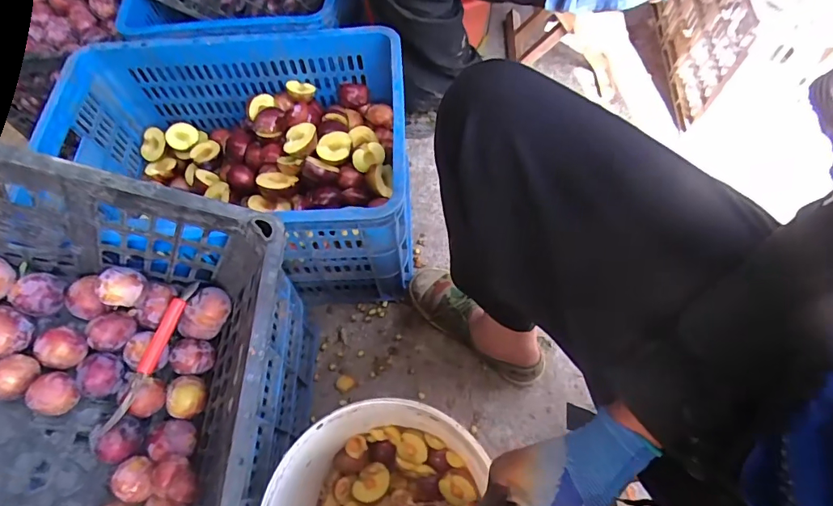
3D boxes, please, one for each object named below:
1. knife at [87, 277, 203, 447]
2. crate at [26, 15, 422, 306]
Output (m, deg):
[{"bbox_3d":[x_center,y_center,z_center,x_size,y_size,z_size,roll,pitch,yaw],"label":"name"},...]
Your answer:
[{"bbox_3d":[-0.323,0.126,0.551,0.022,0.028,0.203,16,63,12],"label":"knife"},{"bbox_3d":[-0.273,-0.130,0.786,0.514,0.316,0.360,-3,61,1],"label":"crate"}]

